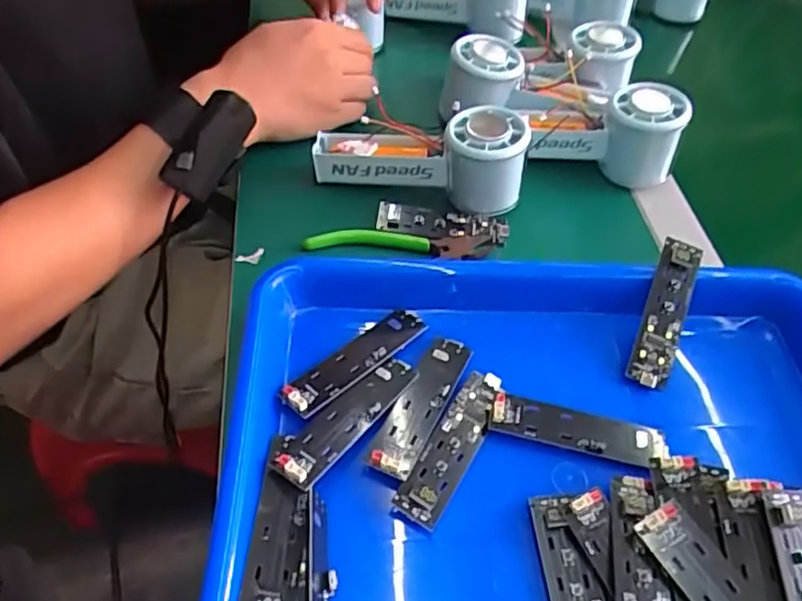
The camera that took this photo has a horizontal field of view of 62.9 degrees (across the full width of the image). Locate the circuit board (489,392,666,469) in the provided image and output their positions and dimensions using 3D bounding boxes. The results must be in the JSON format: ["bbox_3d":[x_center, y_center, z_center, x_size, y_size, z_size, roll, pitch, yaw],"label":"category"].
[{"bbox_3d":[0.093,0.067,0.342,0.090,0.005,0.024,13,50,5],"label":"circuit board"}]

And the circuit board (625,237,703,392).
[{"bbox_3d":[0.153,0.008,0.380,0.024,0.011,0.090,20,72,11],"label":"circuit board"}]

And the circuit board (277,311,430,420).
[{"bbox_3d":[-0.024,0.030,0.360,0.093,0.007,0.024,-36,62,-30],"label":"circuit board"}]

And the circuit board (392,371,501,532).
[{"bbox_3d":[0.028,0.071,0.331,0.024,0.008,0.089,26,52,15],"label":"circuit board"}]

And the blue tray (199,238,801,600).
[{"bbox_3d":[0.085,0.084,0.318,0.329,0.038,0.246,2,50,-4],"label":"blue tray"}]

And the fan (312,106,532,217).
[{"bbox_3d":[0.012,-0.107,0.468,0.150,0.057,0.054,9,50,2],"label":"fan"}]

